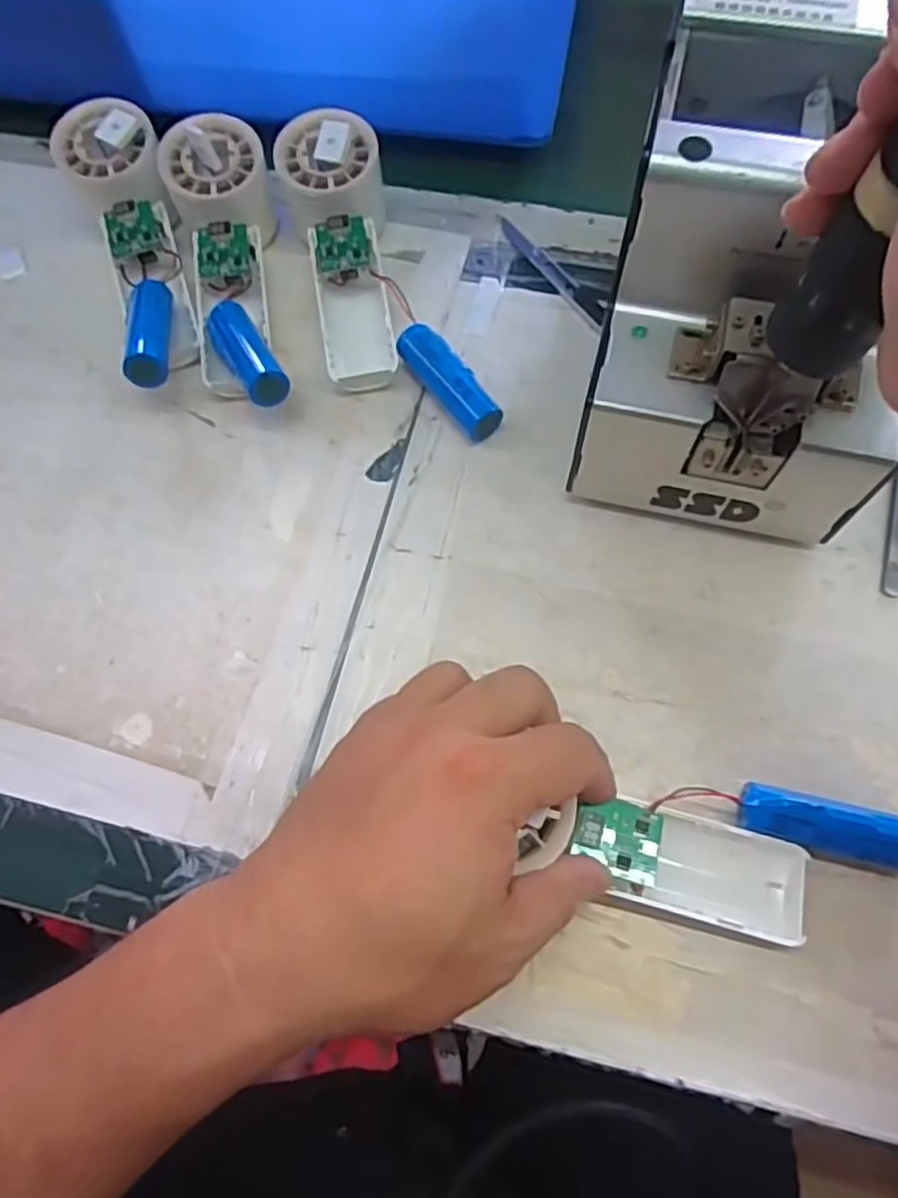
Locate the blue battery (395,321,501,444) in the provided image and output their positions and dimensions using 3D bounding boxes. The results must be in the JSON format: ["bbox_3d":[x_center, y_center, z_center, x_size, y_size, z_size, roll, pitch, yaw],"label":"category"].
[{"bbox_3d":[-0.001,-0.118,0.393,0.025,0.023,0.073,-32,71,-9],"label":"blue battery"}]

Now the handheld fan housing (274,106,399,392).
[{"bbox_3d":[-0.059,-0.194,0.397,0.057,0.060,0.152,-10,69,-1],"label":"handheld fan housing"}]

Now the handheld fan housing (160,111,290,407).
[{"bbox_3d":[-0.120,-0.178,0.394,0.057,0.061,0.167,-11,69,-1],"label":"handheld fan housing"}]

